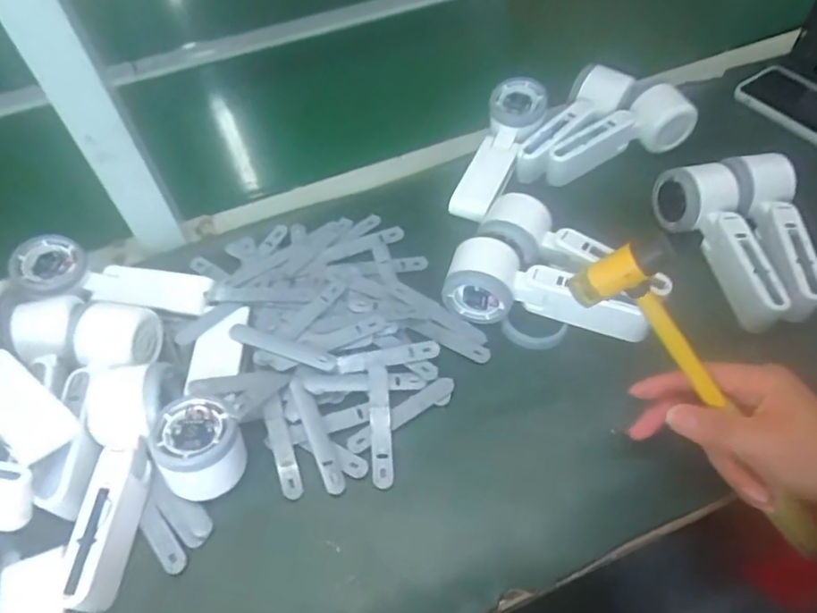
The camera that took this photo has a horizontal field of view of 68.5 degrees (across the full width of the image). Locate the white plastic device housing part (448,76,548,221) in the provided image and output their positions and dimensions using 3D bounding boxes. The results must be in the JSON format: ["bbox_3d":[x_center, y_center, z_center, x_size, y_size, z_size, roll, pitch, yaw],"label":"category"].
[{"bbox_3d":[0.091,-0.161,0.621,0.053,0.033,0.166,21,73,17],"label":"white plastic device housing part"}]

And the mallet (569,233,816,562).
[{"bbox_3d":[0.208,0.067,0.391,0.036,0.055,0.260,-44,99,-27],"label":"mallet"}]

